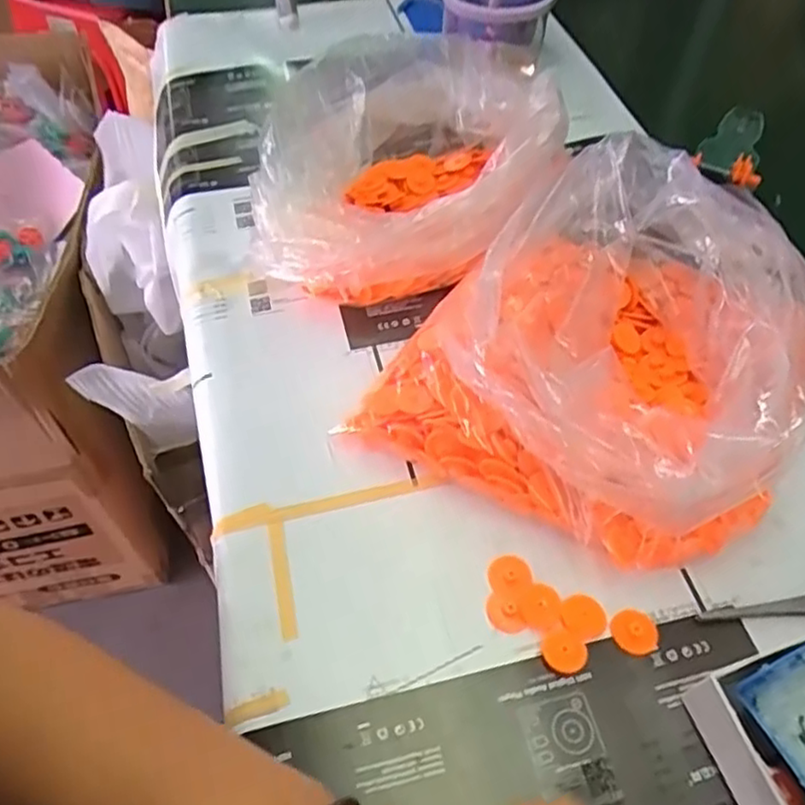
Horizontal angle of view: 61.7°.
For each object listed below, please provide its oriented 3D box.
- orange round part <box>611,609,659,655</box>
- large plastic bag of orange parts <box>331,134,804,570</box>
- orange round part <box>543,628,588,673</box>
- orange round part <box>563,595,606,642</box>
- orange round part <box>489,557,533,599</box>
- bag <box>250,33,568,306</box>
[{"bbox_3d":[0.116,0.114,0.335,0.021,0.005,0.021,-1,55,1],"label":"orange round part"},{"bbox_3d":[0.120,-0.027,0.381,0.202,0.089,0.243,36,63,24],"label":"large plastic bag of orange parts"},{"bbox_3d":[0.079,0.122,0.329,0.021,0.005,0.020,-1,55,1],"label":"orange round part"},{"bbox_3d":[0.092,0.107,0.338,0.021,0.004,0.022,-1,55,1],"label":"orange round part"},{"bbox_3d":[0.056,0.092,0.353,0.021,0.006,0.020,-1,55,1],"label":"orange round part"},{"bbox_3d":[0.003,-0.165,0.480,0.194,0.102,0.217,14,56,11],"label":"bag"}]

